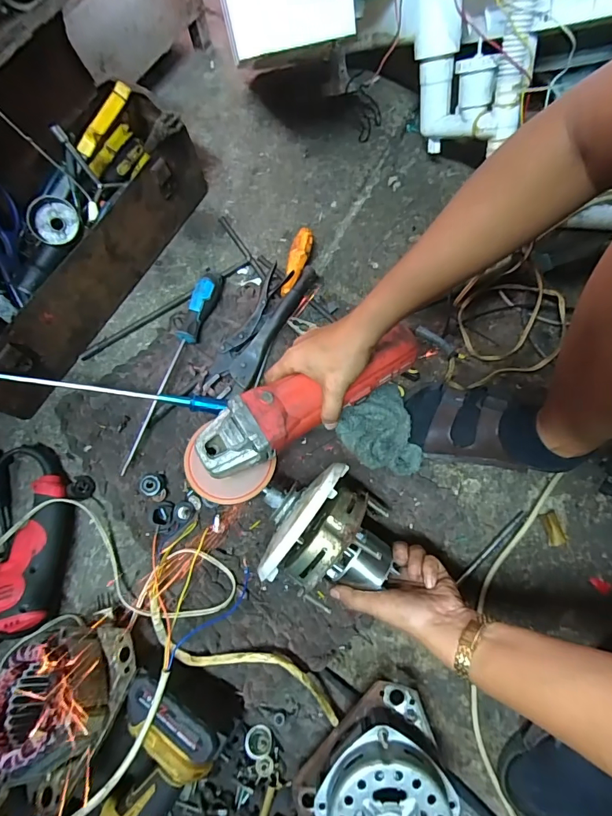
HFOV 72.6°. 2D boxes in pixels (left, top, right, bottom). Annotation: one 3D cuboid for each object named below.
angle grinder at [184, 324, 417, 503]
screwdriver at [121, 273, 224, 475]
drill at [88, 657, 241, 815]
[{"bbox_3d":[-0.003,0.004,0.447,0.284,0.082,0.077,-32,76,-4],"label":"angle grinder"},{"bbox_3d":[-0.187,-0.057,0.579,0.036,0.029,0.301,20,76,7],"label":"screwdriver"},{"bbox_3d":[-0.169,0.390,0.422,0.122,0.071,0.222,28,77,9],"label":"drill"}]

